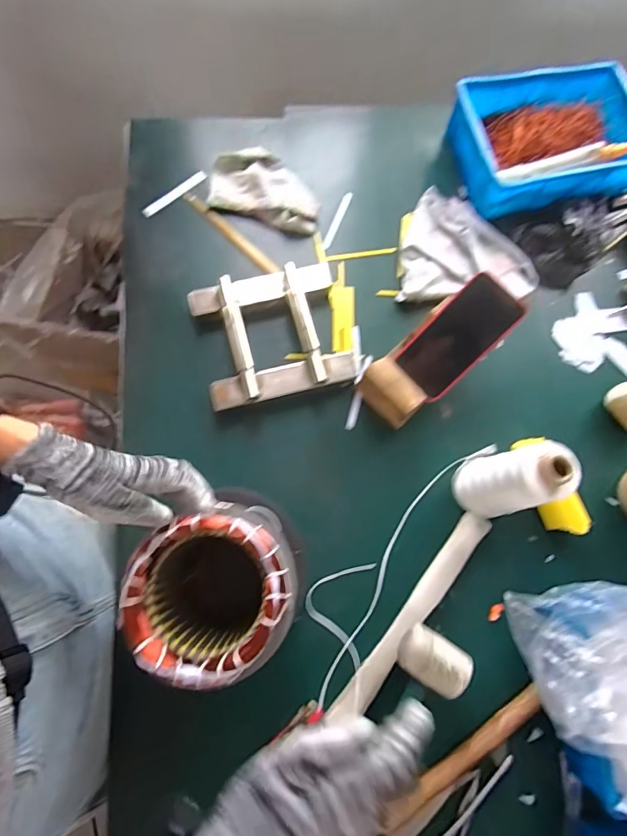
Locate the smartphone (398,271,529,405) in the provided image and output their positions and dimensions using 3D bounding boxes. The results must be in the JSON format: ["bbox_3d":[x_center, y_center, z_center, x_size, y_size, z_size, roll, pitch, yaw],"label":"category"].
[{"bbox_3d":[0.186,-0.105,0.572,0.080,0.005,0.157,48,110,12],"label":"smartphone"}]

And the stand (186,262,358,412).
[{"bbox_3d":[-0.054,-0.116,0.607,0.199,0.045,0.179,-14,73,-6],"label":"stand"}]

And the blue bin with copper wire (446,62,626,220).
[{"bbox_3d":[0.385,-0.447,0.712,0.308,0.080,0.217,-13,75,-8],"label":"blue bin with copper wire"}]

